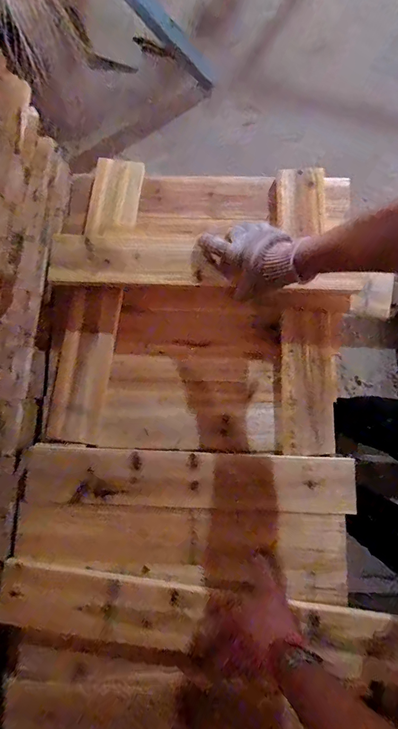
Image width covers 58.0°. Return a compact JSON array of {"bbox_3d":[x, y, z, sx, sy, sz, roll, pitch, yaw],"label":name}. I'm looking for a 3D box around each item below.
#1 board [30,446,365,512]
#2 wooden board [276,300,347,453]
[{"bbox_3d":[-0.014,0.182,0.569,0.505,0.019,0.085,3,82,-2],"label":"board"},{"bbox_3d":[0.194,0.021,0.625,0.111,0.028,0.252,5,84,-11],"label":"wooden board"}]

